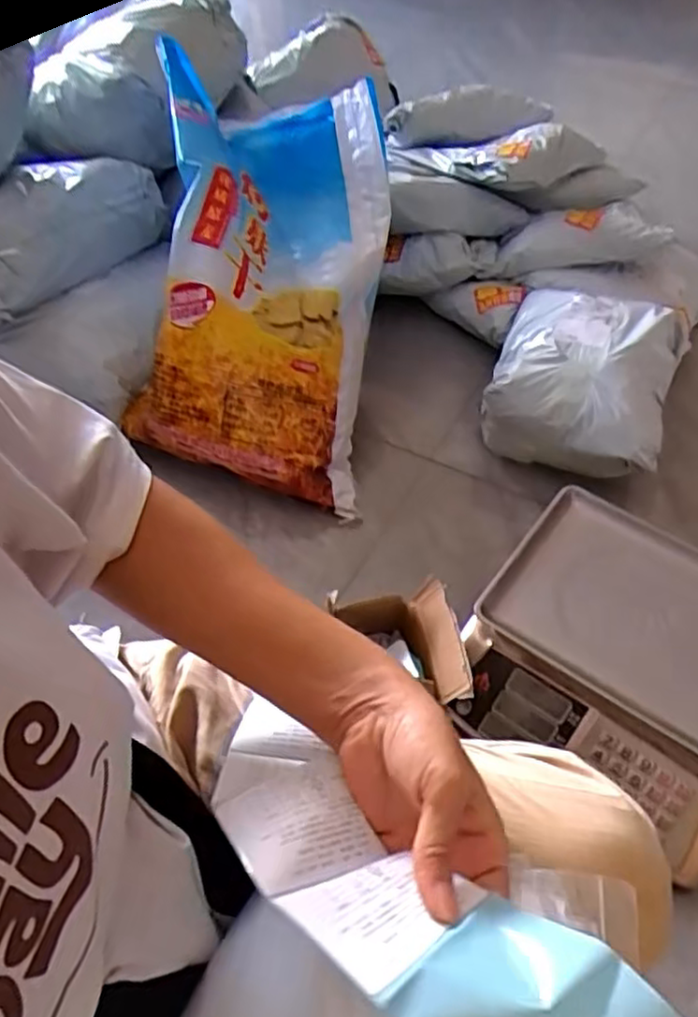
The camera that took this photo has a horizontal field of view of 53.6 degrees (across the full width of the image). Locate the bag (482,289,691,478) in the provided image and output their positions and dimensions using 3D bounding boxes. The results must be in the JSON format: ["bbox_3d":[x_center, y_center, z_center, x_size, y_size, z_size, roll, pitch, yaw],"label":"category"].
[{"bbox_3d":[0.372,-0.204,1.110,0.263,0.180,0.298,18,55,15],"label":"bag"}]

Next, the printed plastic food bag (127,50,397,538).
[{"bbox_3d":[-0.138,-0.355,1.066,0.366,0.204,0.668,3,76,4],"label":"printed plastic food bag"}]

